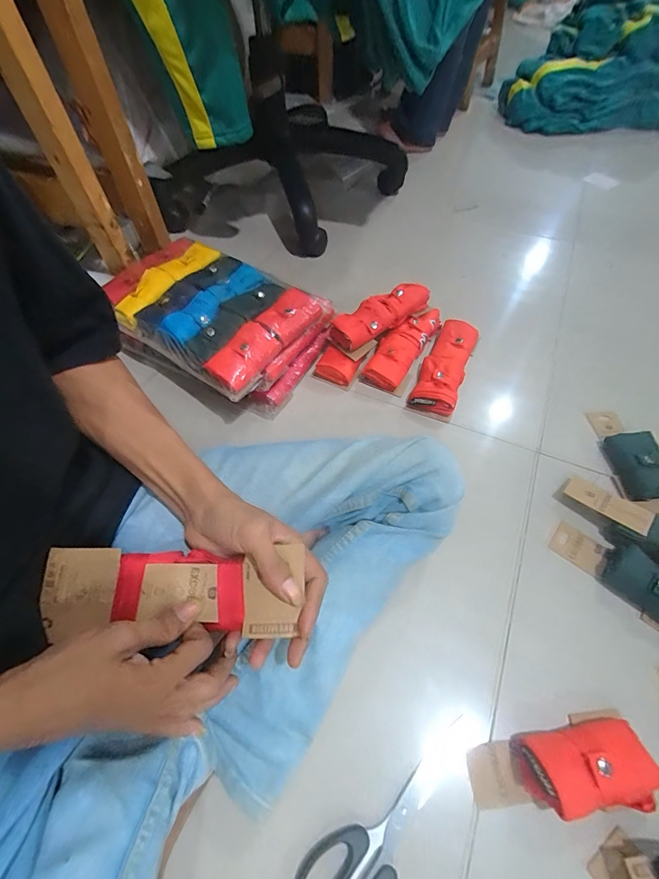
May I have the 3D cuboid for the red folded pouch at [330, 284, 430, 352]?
[{"bbox_3d":[0.087,-0.210,0.622,0.191,0.033,0.063,-34,62,-20],"label":"red folded pouch"}]

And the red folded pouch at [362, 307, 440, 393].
[{"bbox_3d":[0.125,-0.160,0.636,0.064,0.039,0.194,27,61,18],"label":"red folded pouch"}]

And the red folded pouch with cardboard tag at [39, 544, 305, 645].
[{"bbox_3d":[-0.124,0.123,0.307,0.194,0.032,0.066,4,56,0],"label":"red folded pouch with cardboard tag"}]

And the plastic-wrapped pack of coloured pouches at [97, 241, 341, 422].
[{"bbox_3d":[-0.180,-0.189,0.619,0.321,0.116,0.235,26,60,17],"label":"plastic-wrapped pack of coloured pouches"}]

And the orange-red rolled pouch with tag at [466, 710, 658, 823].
[{"bbox_3d":[0.204,0.288,0.335,0.155,0.040,0.070,-4,56,-1],"label":"orange-red rolled pouch with tag"}]

